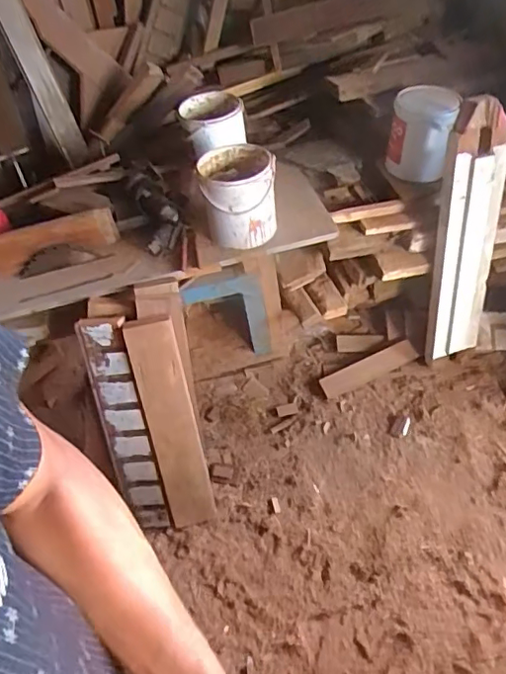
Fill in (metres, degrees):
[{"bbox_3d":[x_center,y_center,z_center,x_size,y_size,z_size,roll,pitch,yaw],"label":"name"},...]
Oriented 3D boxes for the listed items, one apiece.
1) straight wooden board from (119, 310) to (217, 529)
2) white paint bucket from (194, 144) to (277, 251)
[{"bbox_3d":[-0.200,0.228,1.392,0.120,0.572,0.039,-11,23,-4],"label":"straight wooden board"},{"bbox_3d":[-0.036,-0.345,1.395,0.182,0.190,0.185,-9,51,-4],"label":"white paint bucket"}]

